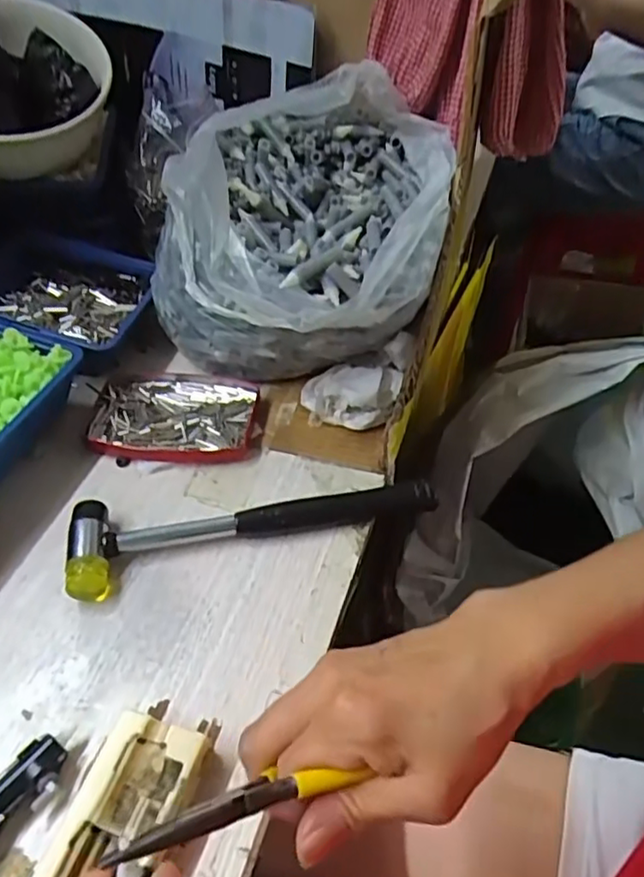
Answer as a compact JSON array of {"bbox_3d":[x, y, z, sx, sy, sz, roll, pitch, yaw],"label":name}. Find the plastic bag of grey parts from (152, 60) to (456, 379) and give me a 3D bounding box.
[{"bbox_3d":[-0.019,-0.162,0.497,0.221,0.146,0.231,9,46,8],"label":"plastic bag of grey parts"}]

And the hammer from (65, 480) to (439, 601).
[{"bbox_3d":[-0.041,0.055,0.405,0.228,0.022,0.060,-7,46,-8],"label":"hammer"}]

